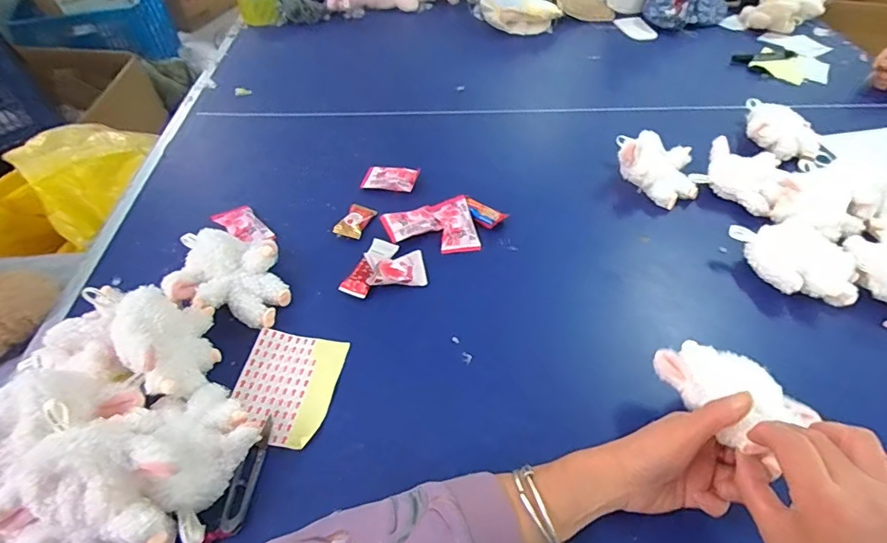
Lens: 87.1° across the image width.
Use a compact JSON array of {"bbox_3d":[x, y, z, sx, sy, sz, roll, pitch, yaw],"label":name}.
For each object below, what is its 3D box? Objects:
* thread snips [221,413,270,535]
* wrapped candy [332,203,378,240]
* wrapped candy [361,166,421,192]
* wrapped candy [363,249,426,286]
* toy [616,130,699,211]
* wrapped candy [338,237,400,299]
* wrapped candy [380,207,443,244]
[{"bbox_3d":[-0.179,0.183,0.428,0.020,0.006,0.100,4,50,3],"label":"thread snips"},{"bbox_3d":[-0.121,-0.071,0.642,0.034,0.020,0.067,16,52,13],"label":"wrapped candy"},{"bbox_3d":[-0.079,-0.138,0.703,0.079,0.024,0.047,7,51,6],"label":"wrapped candy"},{"bbox_3d":[-0.059,-0.004,0.579,0.071,0.018,0.049,-7,50,-6],"label":"wrapped candy"},{"bbox_3d":[0.308,-0.149,0.678,0.127,0.058,0.093,22,52,19],"label":"toy"},{"bbox_3d":[-0.093,-0.005,0.589,0.034,0.019,0.092,20,53,16],"label":"wrapped candy"},{"bbox_3d":[-0.043,-0.066,0.630,0.074,0.025,0.041,-22,53,-17],"label":"wrapped candy"}]

